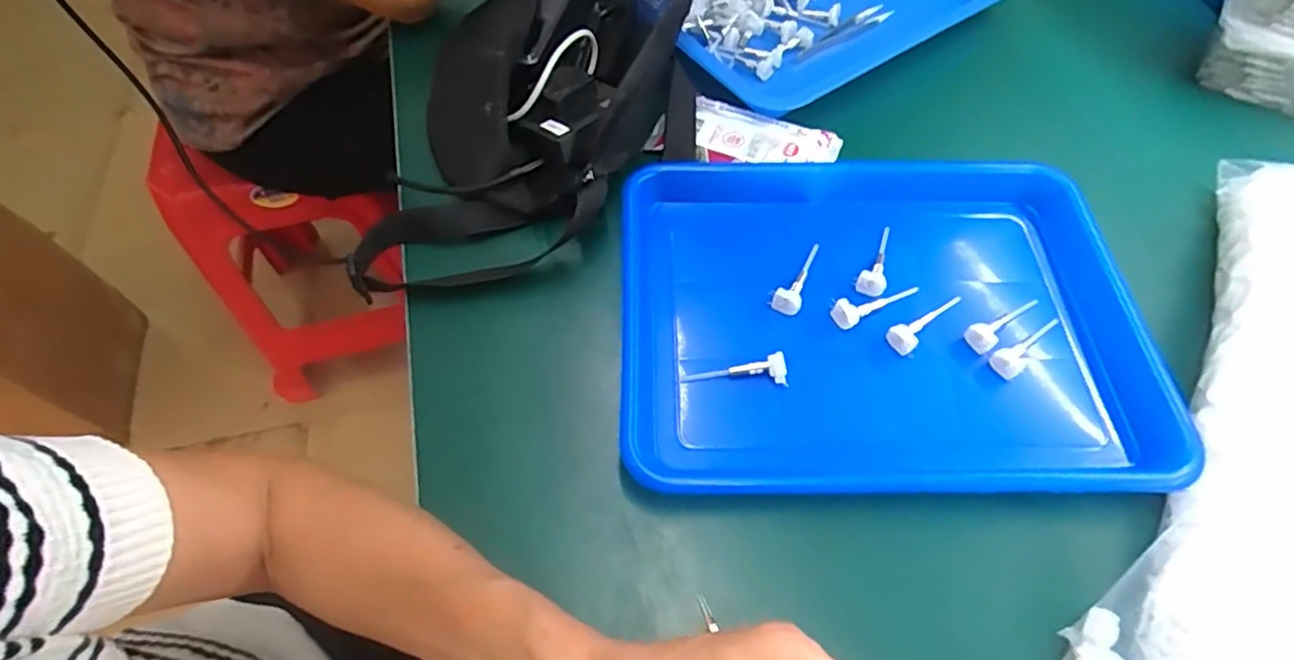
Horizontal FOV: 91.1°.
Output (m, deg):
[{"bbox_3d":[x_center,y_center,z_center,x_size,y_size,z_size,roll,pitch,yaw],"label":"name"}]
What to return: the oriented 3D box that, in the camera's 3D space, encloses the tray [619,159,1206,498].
[{"bbox_3d":[0.155,-0.014,0.422,0.340,0.030,0.248,-1,59,0],"label":"tray"}]

